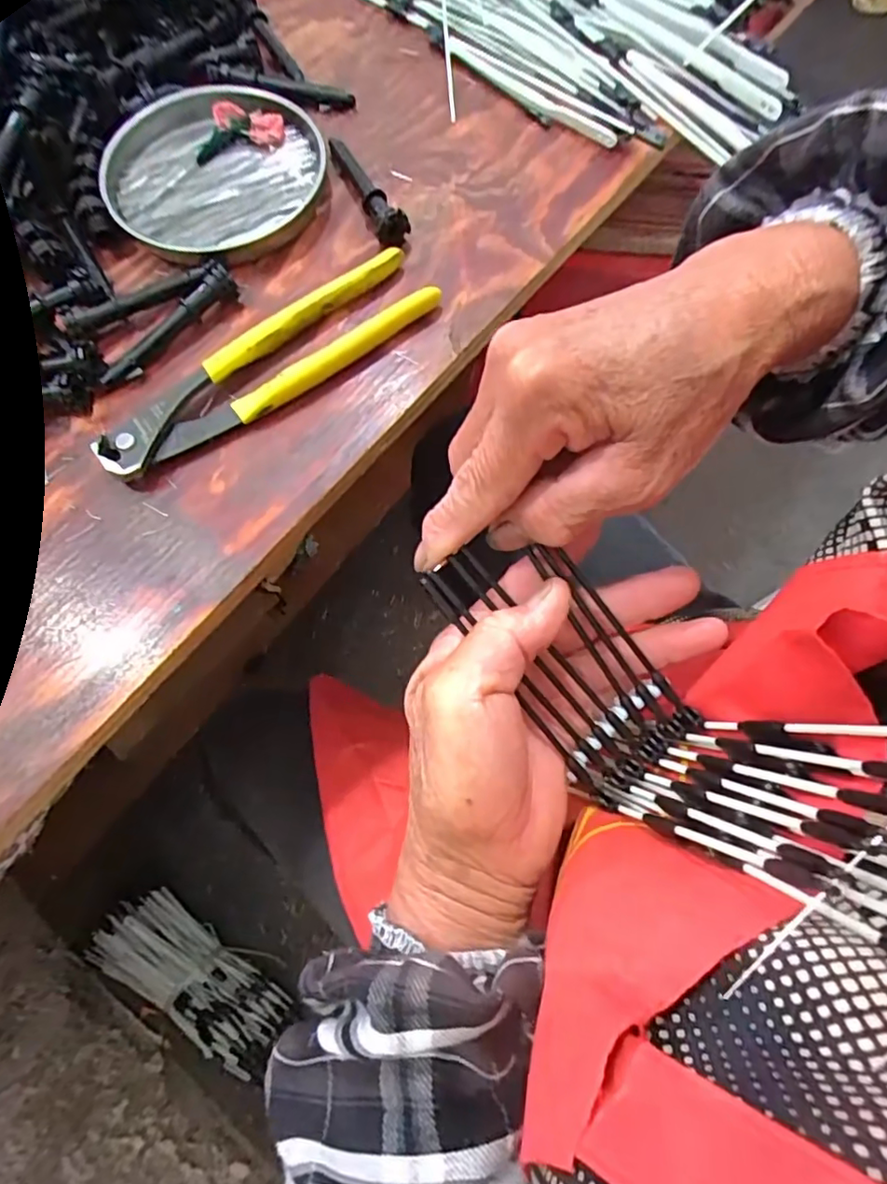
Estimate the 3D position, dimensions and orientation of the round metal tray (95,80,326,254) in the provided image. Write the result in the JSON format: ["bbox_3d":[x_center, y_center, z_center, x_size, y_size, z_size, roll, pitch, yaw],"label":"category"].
[{"bbox_3d":[-0.145,-0.267,0.354,0.133,0.014,0.110,-39,78,-11],"label":"round metal tray"}]

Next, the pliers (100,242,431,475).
[{"bbox_3d":[-0.095,-0.125,0.314,0.198,0.016,0.045,-35,78,-10],"label":"pliers"}]

